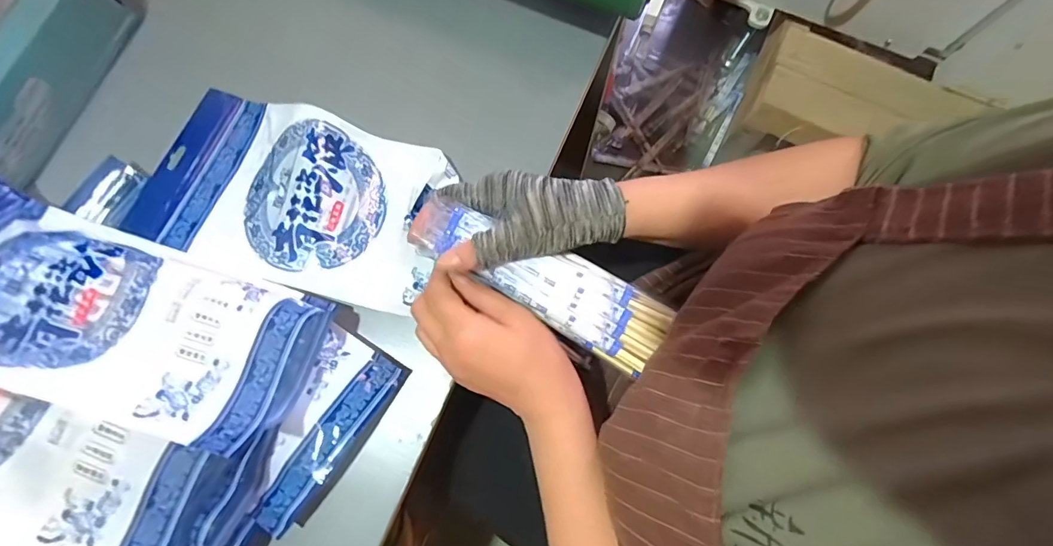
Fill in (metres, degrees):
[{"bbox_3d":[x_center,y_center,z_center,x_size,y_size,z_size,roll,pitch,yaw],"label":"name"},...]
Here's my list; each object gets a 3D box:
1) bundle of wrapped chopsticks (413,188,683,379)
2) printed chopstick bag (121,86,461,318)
[{"bbox_3d":[0.009,0.003,0.352,0.198,0.026,0.058,27,80,2],"label":"bundle of wrapped chopsticks"},{"bbox_3d":[-0.193,-0.065,0.408,0.241,0.037,0.146,16,79,3],"label":"printed chopstick bag"}]

